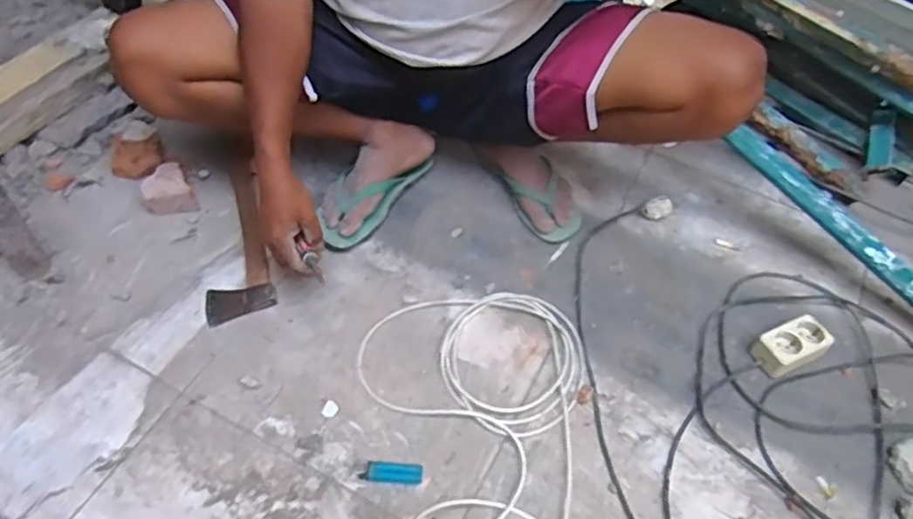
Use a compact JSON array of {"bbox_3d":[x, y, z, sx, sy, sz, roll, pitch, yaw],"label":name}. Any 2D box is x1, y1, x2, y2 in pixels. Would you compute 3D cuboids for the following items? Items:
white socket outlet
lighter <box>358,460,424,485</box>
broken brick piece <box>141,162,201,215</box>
[{"bbox_3d":[0.482,0.125,0.964,0.106,0.037,0.061,-19,59,-18],"label":"white socket outlet"},{"bbox_3d":[-0.079,0.261,0.826,0.075,0.014,0.024,6,54,-1],"label":"lighter"},{"bbox_3d":[-0.446,-0.105,1.036,0.072,0.045,0.070,-23,60,-20],"label":"broken brick piece"}]

